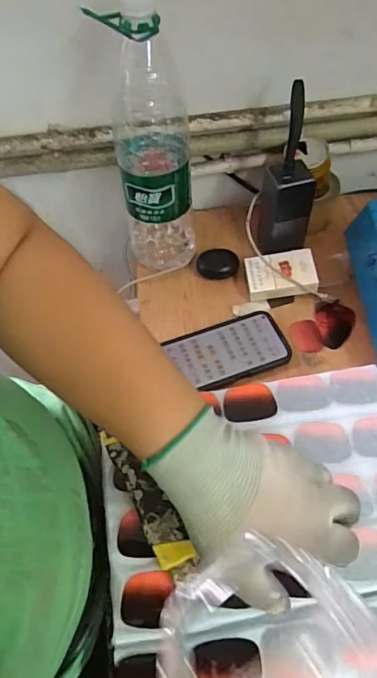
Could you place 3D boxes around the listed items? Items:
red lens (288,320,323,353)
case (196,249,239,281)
[{"bbox_3d":[0.147,-0.004,0.574,0.037,0.004,0.048,-5,55,1],"label":"red lens"},{"bbox_3d":[0.042,-0.104,0.635,0.056,0.021,0.044,6,56,8],"label":"case"}]

